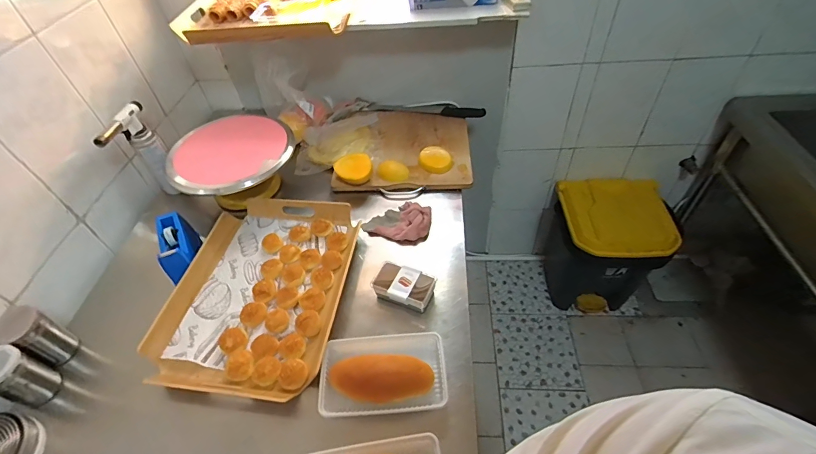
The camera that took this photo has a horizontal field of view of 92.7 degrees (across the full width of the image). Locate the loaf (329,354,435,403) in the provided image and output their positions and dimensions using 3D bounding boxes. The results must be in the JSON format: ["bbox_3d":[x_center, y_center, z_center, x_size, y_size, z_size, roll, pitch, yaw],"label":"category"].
[{"bbox_3d":[-0.042,0.243,0.634,0.167,0.047,0.073,-4,48,1],"label":"loaf"}]

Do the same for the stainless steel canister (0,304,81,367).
[{"bbox_3d":[-0.671,0.199,0.710,0.064,0.121,0.074,11,50,15],"label":"stainless steel canister"}]

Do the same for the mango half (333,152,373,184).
[{"bbox_3d":[-0.133,-0.140,0.965,0.090,0.053,0.075,-18,49,-11],"label":"mango half"}]

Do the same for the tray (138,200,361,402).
[{"bbox_3d":[-0.296,0.117,0.796,0.332,0.039,0.439,3,48,7],"label":"tray"}]

